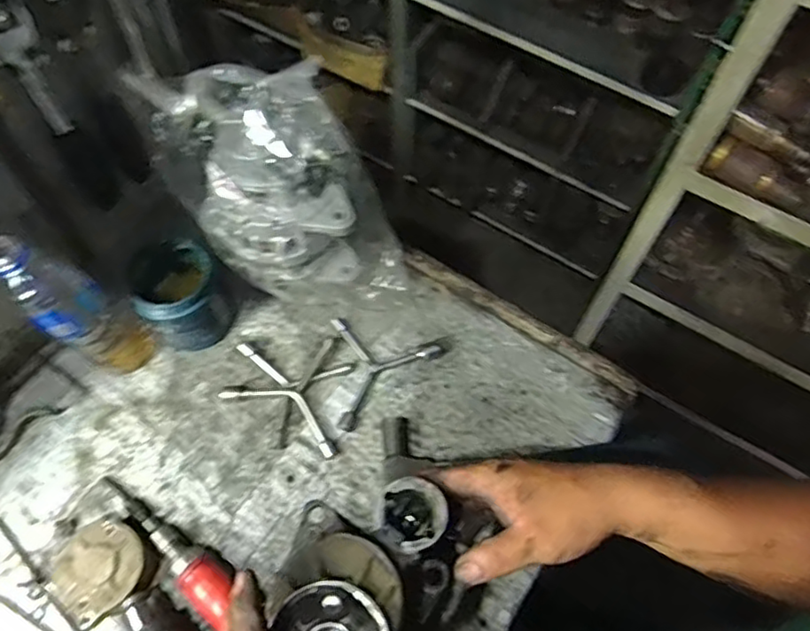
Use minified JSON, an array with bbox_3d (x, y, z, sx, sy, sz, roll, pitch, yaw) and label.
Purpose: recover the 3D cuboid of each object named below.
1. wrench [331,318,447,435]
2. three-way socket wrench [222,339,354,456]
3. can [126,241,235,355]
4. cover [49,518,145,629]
[{"bbox_3d":[-0.032,0.070,0.687,0.127,0.019,0.121,13,65,5],"label":"wrench"},{"bbox_3d":[-0.128,0.081,0.678,0.126,0.023,0.120,8,64,3],"label":"three-way socket wrench"},{"bbox_3d":[-0.244,-0.026,0.687,0.098,0.093,0.106,-35,70,-16],"label":"can"},{"bbox_3d":[-0.281,0.235,0.585,0.077,0.041,0.076,0,64,-1],"label":"cover"}]

